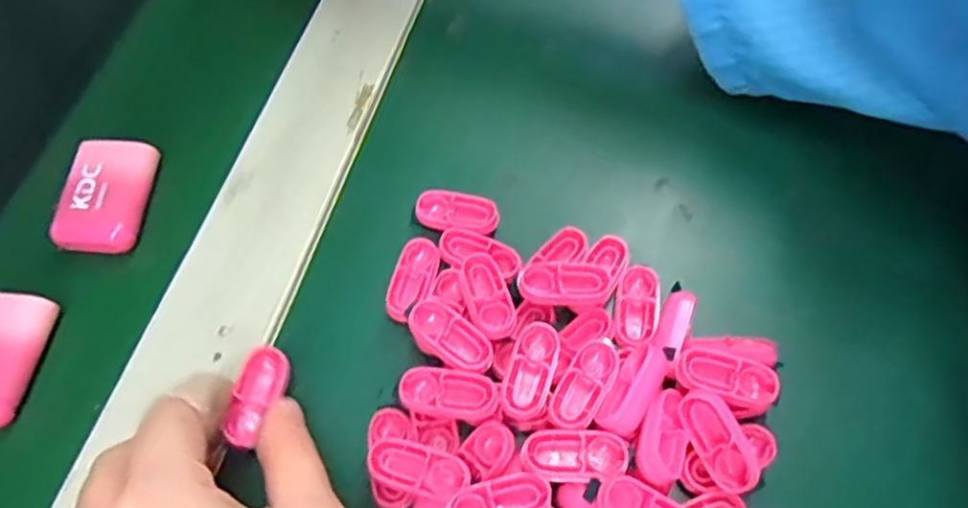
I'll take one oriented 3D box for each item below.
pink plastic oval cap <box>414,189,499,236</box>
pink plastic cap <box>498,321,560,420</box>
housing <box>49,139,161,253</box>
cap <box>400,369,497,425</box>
[{"bbox_3d":[-0.011,-0.018,0.291,0.034,0.004,0.017,9,67,13],"label":"pink plastic oval cap"},{"bbox_3d":[0.017,0.042,0.250,0.016,0.011,0.033,14,68,15],"label":"pink plastic cap"},{"bbox_3d":[-0.164,-0.026,0.308,0.033,0.012,0.052,-2,65,8],"label":"housing"},{"bbox_3d":[-0.012,0.049,0.248,0.033,0.010,0.016,4,66,11],"label":"cap"}]

